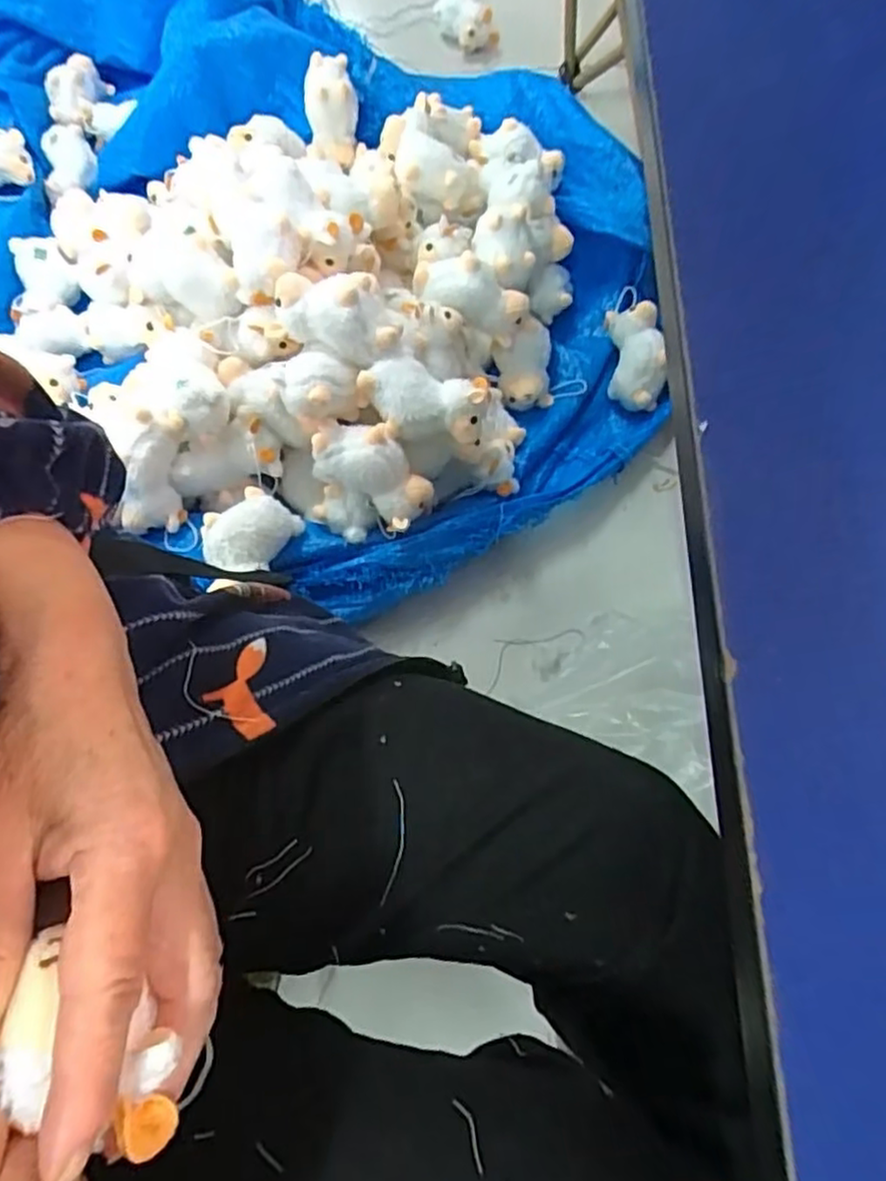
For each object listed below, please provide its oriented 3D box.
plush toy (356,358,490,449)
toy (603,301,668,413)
[{"bbox_3d":[-0.021,-0.182,0.670,0.131,0.077,0.062,13,69,-11],"label":"plush toy"},{"bbox_3d":[0.229,-0.287,0.803,0.058,0.055,0.118,-1,69,2],"label":"toy"}]

